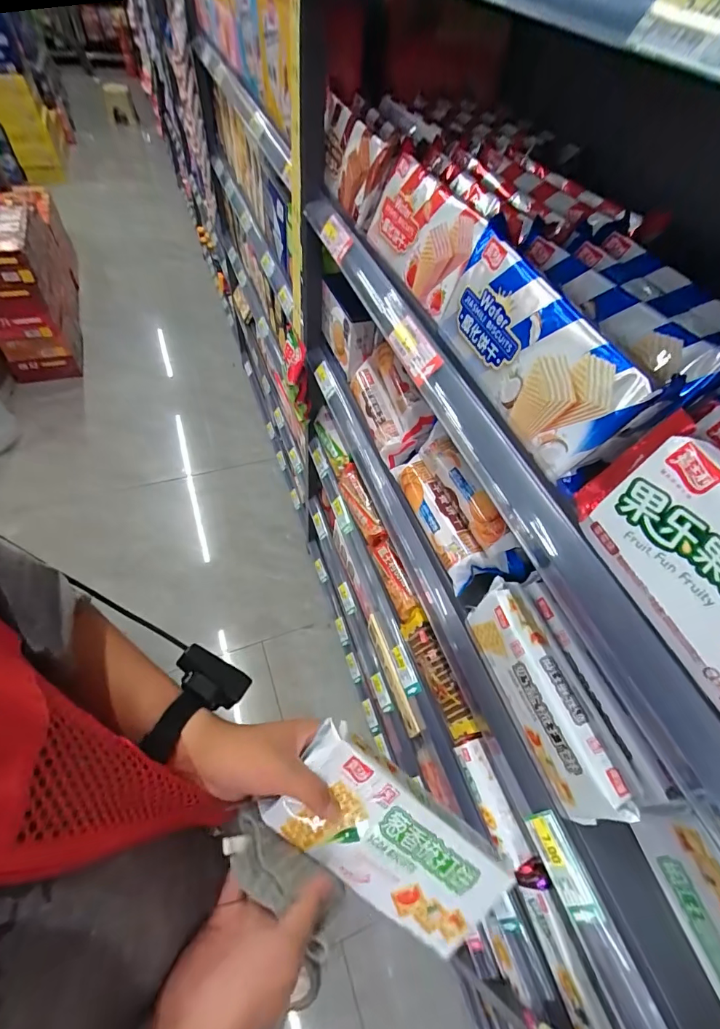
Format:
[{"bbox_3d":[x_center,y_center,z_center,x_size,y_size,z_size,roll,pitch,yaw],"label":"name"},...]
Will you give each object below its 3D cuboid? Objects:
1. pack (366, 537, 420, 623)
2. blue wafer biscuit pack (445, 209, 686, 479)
[{"bbox_3d":[0.067,0.121,0.850,0.043,0.043,0.184,-13,57,-15],"label":"pack"},{"bbox_3d":[0.157,-0.151,0.391,0.040,0.103,0.247,-4,54,-29],"label":"blue wafer biscuit pack"}]

